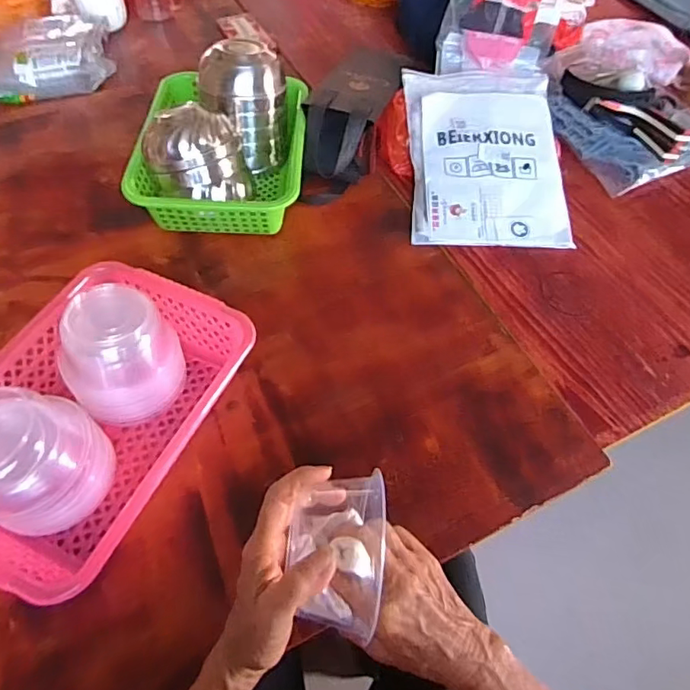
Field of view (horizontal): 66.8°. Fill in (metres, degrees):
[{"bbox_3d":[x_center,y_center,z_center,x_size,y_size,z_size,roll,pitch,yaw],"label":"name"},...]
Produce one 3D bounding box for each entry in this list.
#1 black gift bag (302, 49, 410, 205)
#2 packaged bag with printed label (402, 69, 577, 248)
[{"bbox_3d":[-0.001,-0.325,0.783,0.107,0.098,0.226,16,58,7],"label":"black gift bag"},{"bbox_3d":[0.206,-0.286,0.779,0.216,0.023,0.310,0,71,0],"label":"packaged bag with printed label"}]

